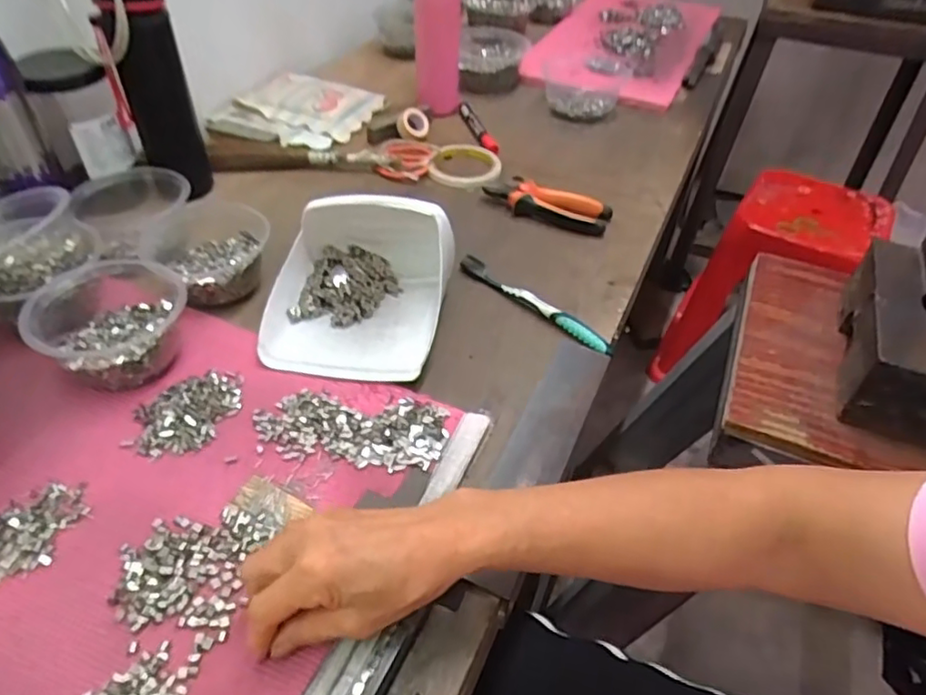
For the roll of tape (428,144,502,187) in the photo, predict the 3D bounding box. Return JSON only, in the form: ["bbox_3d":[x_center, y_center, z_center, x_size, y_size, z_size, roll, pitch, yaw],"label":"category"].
[{"bbox_3d":[0.004,-0.240,0.813,0.090,0.011,0.099,3,45,-3],"label":"roll of tape"}]

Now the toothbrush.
[{"bbox_3d":[0.068,-0.046,0.606,0.181,0.012,0.015,36,52,26],"label":"toothbrush"}]

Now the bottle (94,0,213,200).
[{"bbox_3d":[-0.317,-0.275,0.638,0.065,0.239,0.057,-12,48,-17],"label":"bottle"}]

